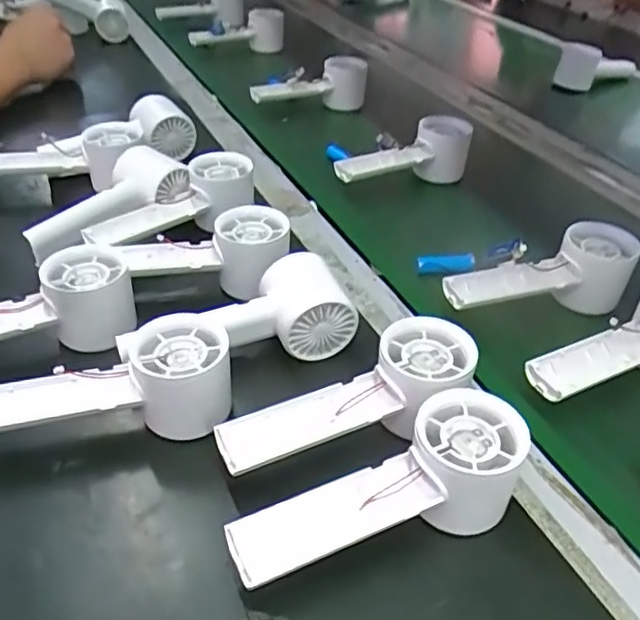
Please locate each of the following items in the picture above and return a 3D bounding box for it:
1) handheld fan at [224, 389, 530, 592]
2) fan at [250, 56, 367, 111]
[{"bbox_3d":[0.029,0.094,0.320,0.154,0.059,0.050,-14,41,-17],"label":"handheld fan"},{"bbox_3d":[-0.017,-0.292,0.808,0.155,0.063,0.052,-3,38,-9],"label":"fan"}]

